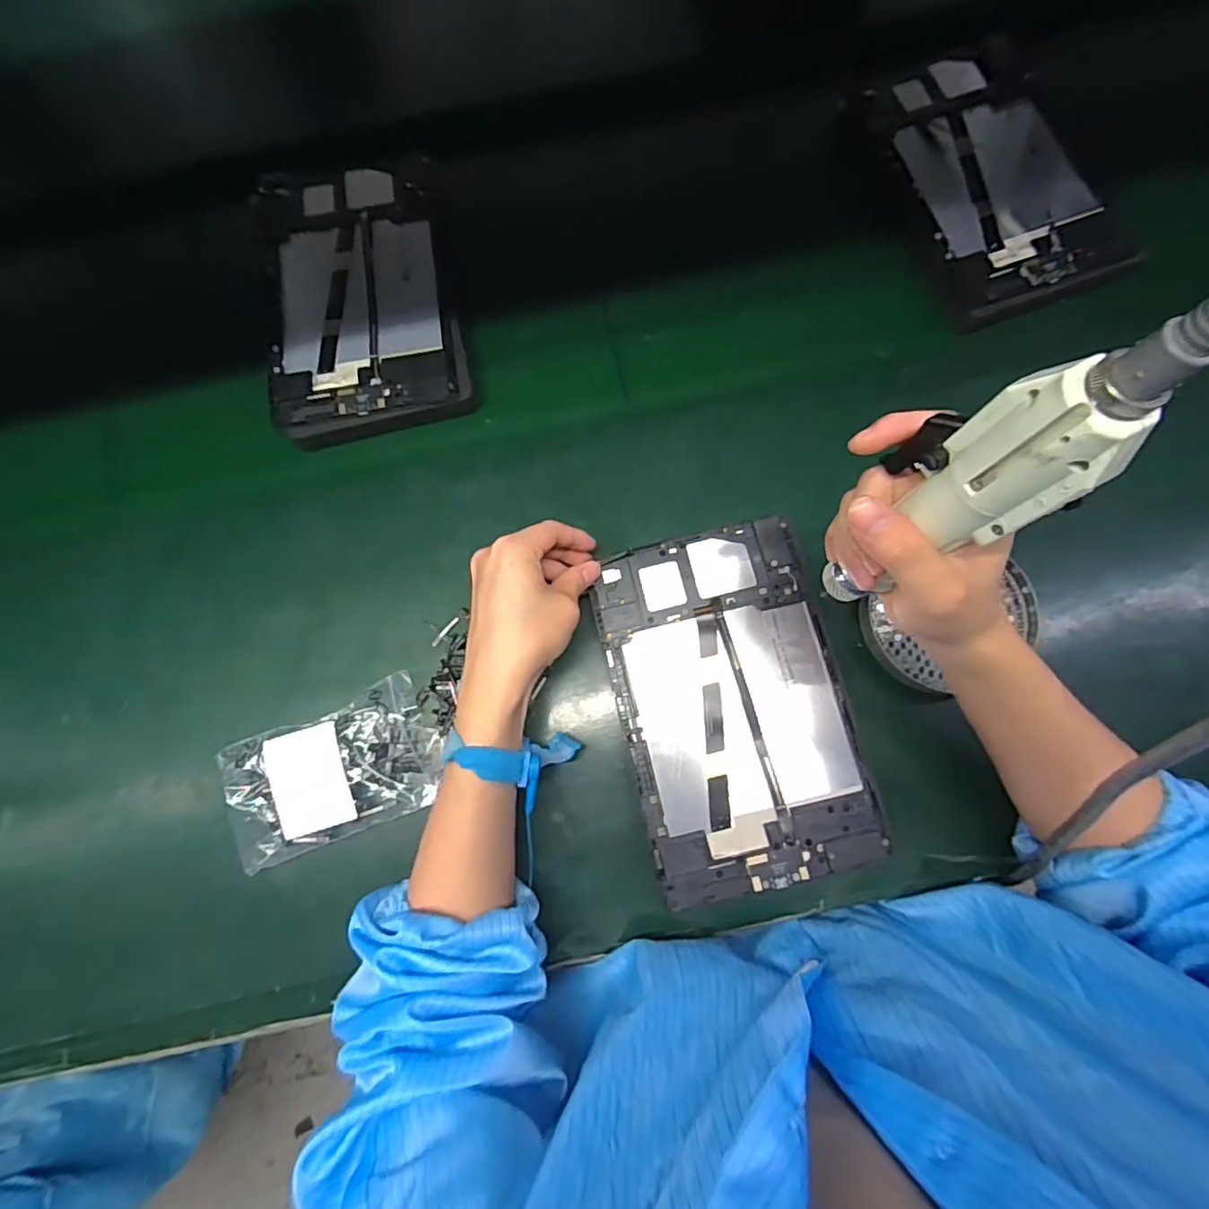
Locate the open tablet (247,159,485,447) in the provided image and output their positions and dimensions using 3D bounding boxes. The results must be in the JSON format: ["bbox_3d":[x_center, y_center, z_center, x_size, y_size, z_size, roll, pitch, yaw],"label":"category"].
[{"bbox_3d":[-0.205,-0.261,0.493,0.155,0.019,0.256,-11,80,1],"label":"open tablet"}]

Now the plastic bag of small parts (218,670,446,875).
[{"bbox_3d":[-0.194,0.121,0.422,0.147,0.033,0.091,-24,80,-2],"label":"plastic bag of small parts"}]

